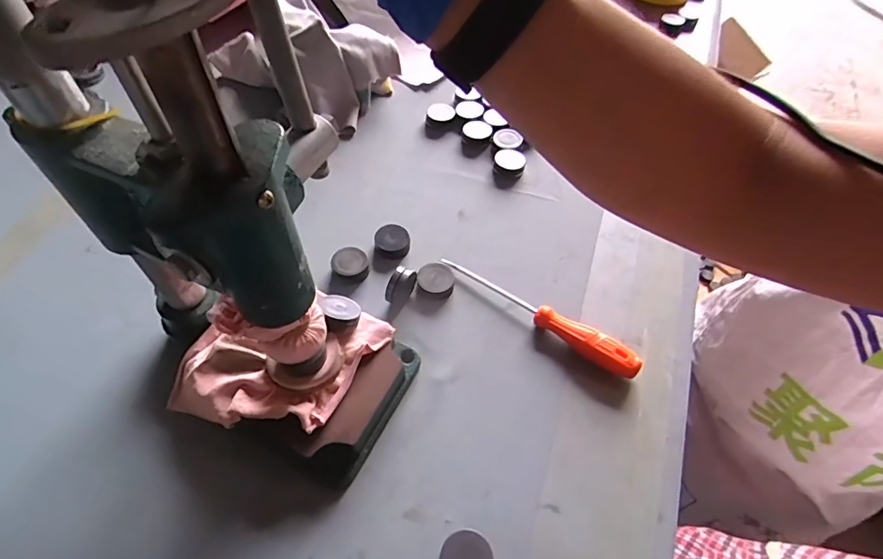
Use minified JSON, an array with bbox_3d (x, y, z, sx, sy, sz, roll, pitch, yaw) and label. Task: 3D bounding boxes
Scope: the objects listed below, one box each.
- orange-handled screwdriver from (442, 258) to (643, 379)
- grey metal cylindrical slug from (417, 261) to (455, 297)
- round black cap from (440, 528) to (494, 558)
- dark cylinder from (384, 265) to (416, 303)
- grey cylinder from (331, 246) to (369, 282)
[{"bbox_3d":[0.081,0.025,0.418,0.184,0.020,0.021,33,60,19],"label":"orange-handled screwdriver"},{"bbox_3d":[-0.005,-0.001,0.435,0.032,0.011,0.034,1,55,-2],"label":"grey metal cylindrical slug"},{"bbox_3d":[0.015,0.176,0.309,0.032,0.019,0.031,1,55,-2],"label":"round black cap"},{"bbox_3d":[-0.035,0.007,0.417,0.020,0.023,0.029,23,57,13],"label":"dark cylinder"},{"bbox_3d":[-0.083,-0.013,0.445,0.030,0.017,0.033,1,55,-2],"label":"grey cylinder"}]

